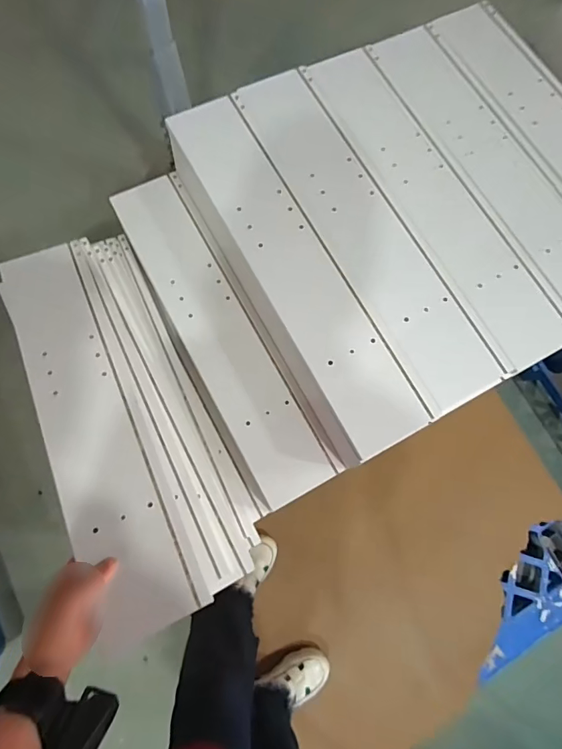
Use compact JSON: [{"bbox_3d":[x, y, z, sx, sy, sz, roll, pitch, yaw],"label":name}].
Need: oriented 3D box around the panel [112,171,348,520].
[{"bbox_3d":[-0.099,-0.066,0.649,0.126,0.024,0.545,-28,80,-10],"label":"panel"}]

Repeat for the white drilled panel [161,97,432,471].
[{"bbox_3d":[0.014,-0.151,0.562,0.105,0.026,0.535,-27,77,-9],"label":"white drilled panel"}]

